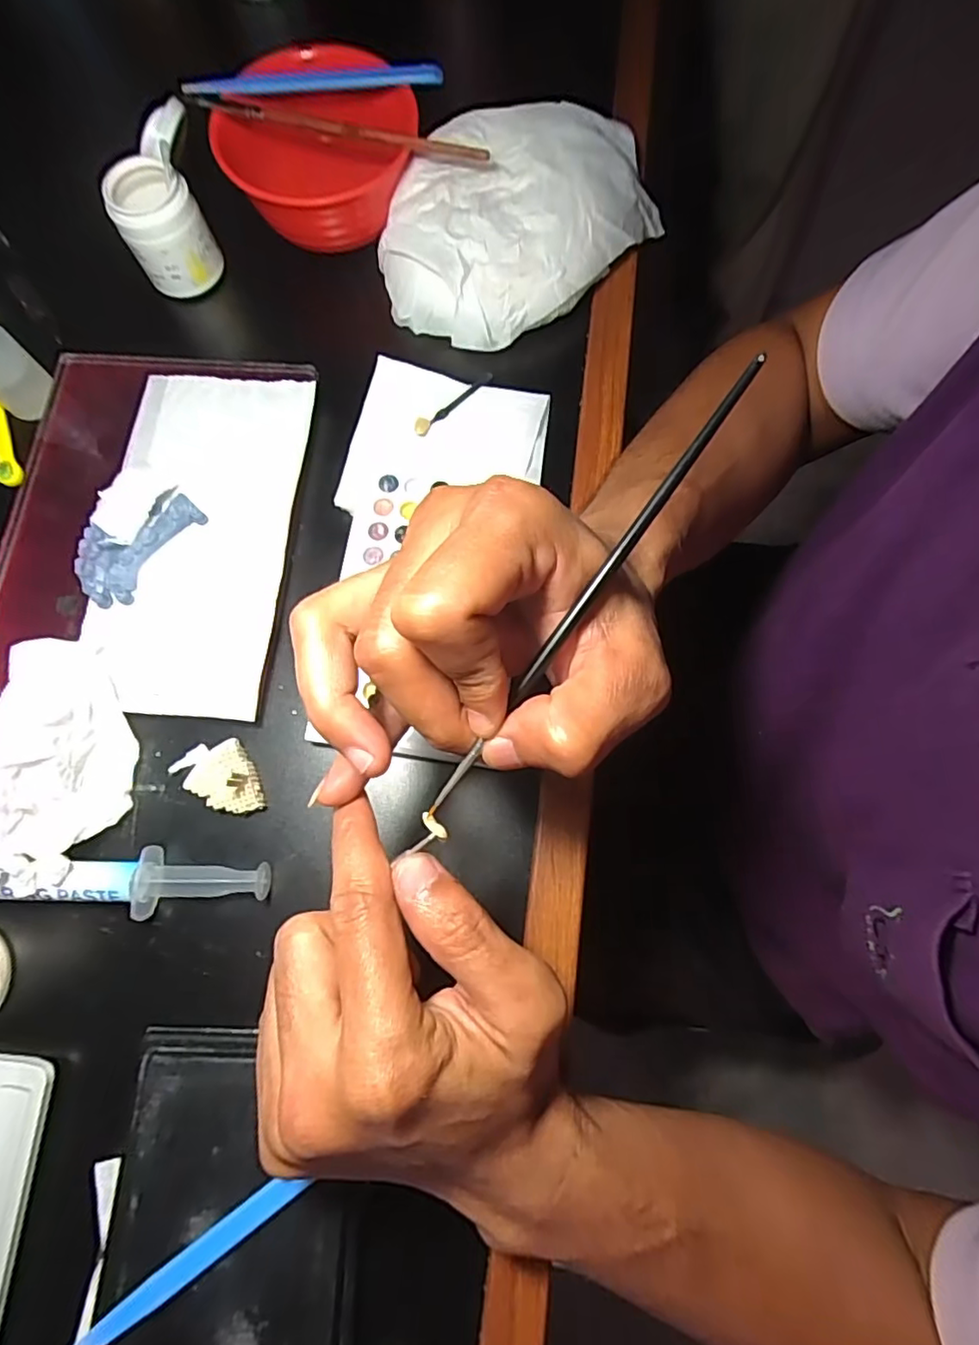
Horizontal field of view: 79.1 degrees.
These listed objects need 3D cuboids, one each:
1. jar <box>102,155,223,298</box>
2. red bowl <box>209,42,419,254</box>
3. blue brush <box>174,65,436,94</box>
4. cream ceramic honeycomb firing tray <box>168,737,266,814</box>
[{"bbox_3d":[-0.183,-0.251,0.336,0.044,0.049,0.038,-26,77,-6],"label":"jar"},{"bbox_3d":[-0.102,-0.291,0.344,0.117,0.063,0.098,7,76,2],"label":"red bowl"},{"bbox_3d":[-0.098,-0.327,0.325,0.142,0.013,0.013,0,75,2],"label":"blue brush"},{"bbox_3d":[-0.129,0.051,0.281,0.038,0.011,0.037,-16,76,-4],"label":"cream ceramic honeycomb firing tray"}]

